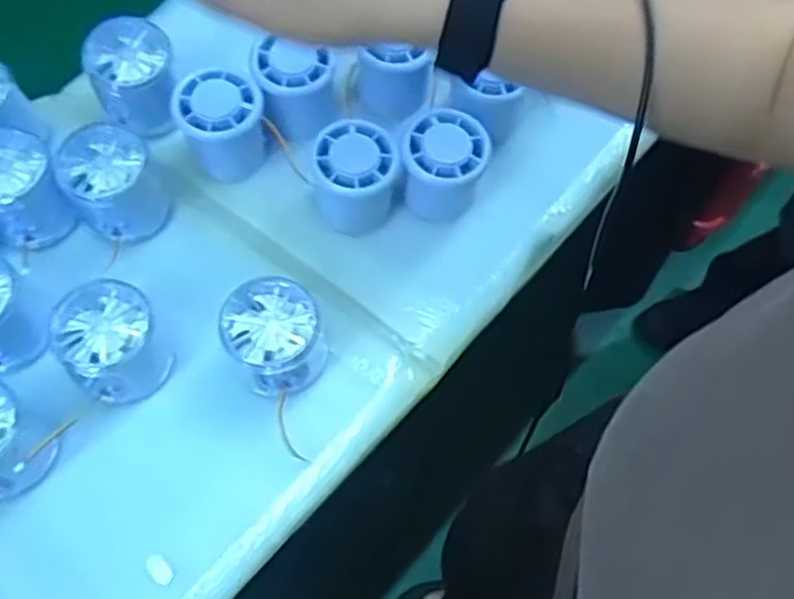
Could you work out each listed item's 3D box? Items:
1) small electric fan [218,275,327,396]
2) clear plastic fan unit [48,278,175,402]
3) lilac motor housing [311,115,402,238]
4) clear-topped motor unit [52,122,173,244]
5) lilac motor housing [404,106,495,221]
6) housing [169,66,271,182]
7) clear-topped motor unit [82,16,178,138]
[{"bbox_3d":[-0.072,0.024,0.435,0.054,0.061,0.060,-20,70,-10],"label":"small electric fan"},{"bbox_3d":[-0.167,0.026,0.430,0.054,0.063,0.056,-22,71,-11],"label":"clear plastic fan unit"},{"bbox_3d":[-0.026,-0.078,0.477,0.054,0.058,0.053,1,68,-2],"label":"lilac motor housing"},{"bbox_3d":[-0.181,-0.072,0.464,0.055,0.051,0.058,-33,73,-14],"label":"clear-topped motor unit"},{"bbox_3d":[0.030,-0.088,0.481,0.054,0.056,0.055,14,68,3],"label":"lilac motor housing"},{"bbox_3d":[-0.116,-0.114,0.486,0.053,0.059,0.054,1,68,-2],"label":"housing"},{"bbox_3d":[-0.176,-0.148,0.491,0.055,0.052,0.060,-18,70,-9],"label":"clear-topped motor unit"}]

